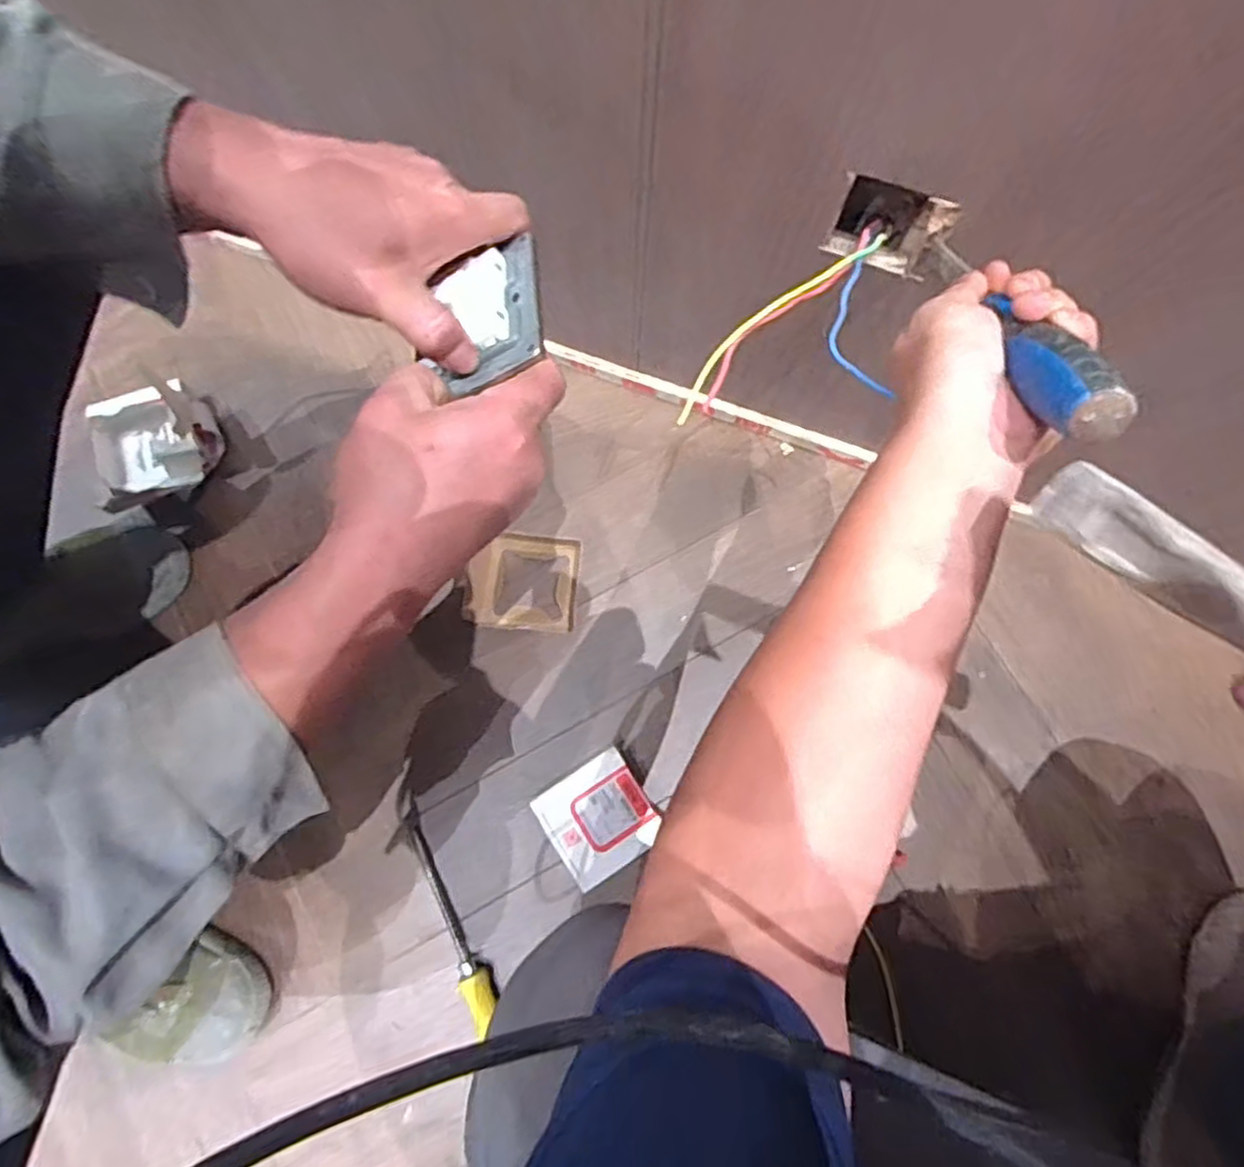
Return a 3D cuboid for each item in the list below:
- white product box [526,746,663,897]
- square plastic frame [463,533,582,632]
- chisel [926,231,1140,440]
[{"bbox_3d":[-0.022,0.227,0.686,0.100,0.042,0.098,-32,78,-8],"label":"white product box"},{"bbox_3d":[-0.104,-0.003,0.741,0.113,0.020,0.102,5,75,1],"label":"square plastic frame"},{"bbox_3d":[0.198,-0.140,0.367,0.026,0.026,0.242,9,39,1],"label":"chisel"}]

